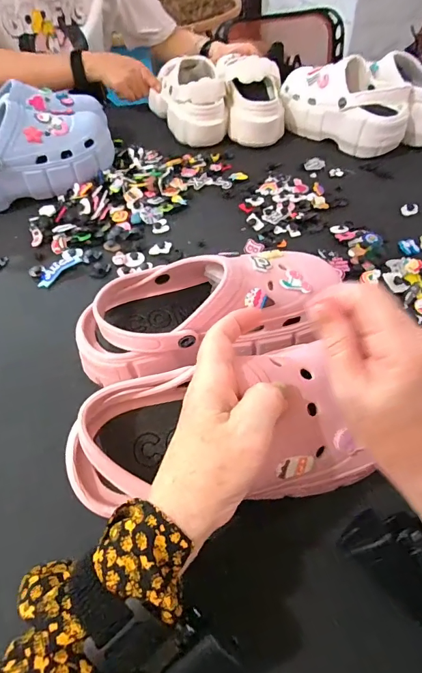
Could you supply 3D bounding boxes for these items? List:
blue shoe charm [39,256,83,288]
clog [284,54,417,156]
[{"bbox_3d":[-0.198,-0.086,0.522,0.025,0.004,0.063,30,58,24],"label":"blue shoe charm"},{"bbox_3d":[0.231,-0.411,0.706,0.103,0.092,0.228,-36,58,-24],"label":"clog"}]

